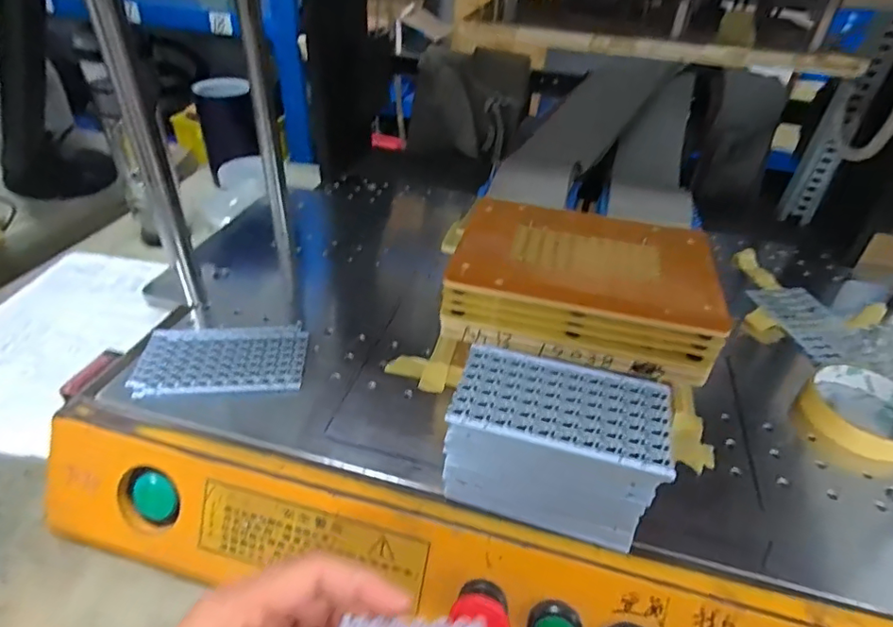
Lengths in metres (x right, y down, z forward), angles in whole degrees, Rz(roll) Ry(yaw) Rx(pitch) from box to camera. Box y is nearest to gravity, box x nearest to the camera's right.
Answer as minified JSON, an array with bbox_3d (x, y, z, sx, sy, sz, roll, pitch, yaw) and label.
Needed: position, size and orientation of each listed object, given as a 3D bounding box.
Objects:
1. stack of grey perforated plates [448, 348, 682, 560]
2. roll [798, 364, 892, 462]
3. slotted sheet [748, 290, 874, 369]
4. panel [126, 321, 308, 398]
[{"bbox_3d":[0.064,0.083,0.322,0.116,0.086,0.065,13,39,10],"label":"stack of grey perforated plates"},{"bbox_3d":[0.321,0.075,0.404,0.084,0.017,0.079,3,38,-2],"label":"roll"},{"bbox_3d":[0.349,0.008,0.502,0.071,0.004,0.107,-4,39,-10],"label":"slotted sheet"},{"bbox_3d":[-0.181,0.037,0.427,0.128,0.004,0.077,-2,38,-8],"label":"panel"}]

